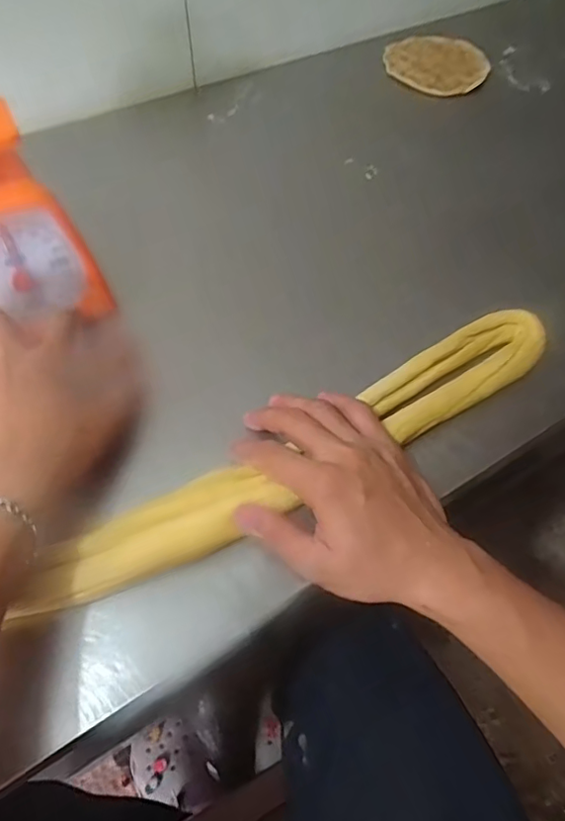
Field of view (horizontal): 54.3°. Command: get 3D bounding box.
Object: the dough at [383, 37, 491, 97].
[{"bbox_3d":[0.201,-0.454,0.721,0.134,0.007,0.118,32,66,18],"label":"dough"}]

